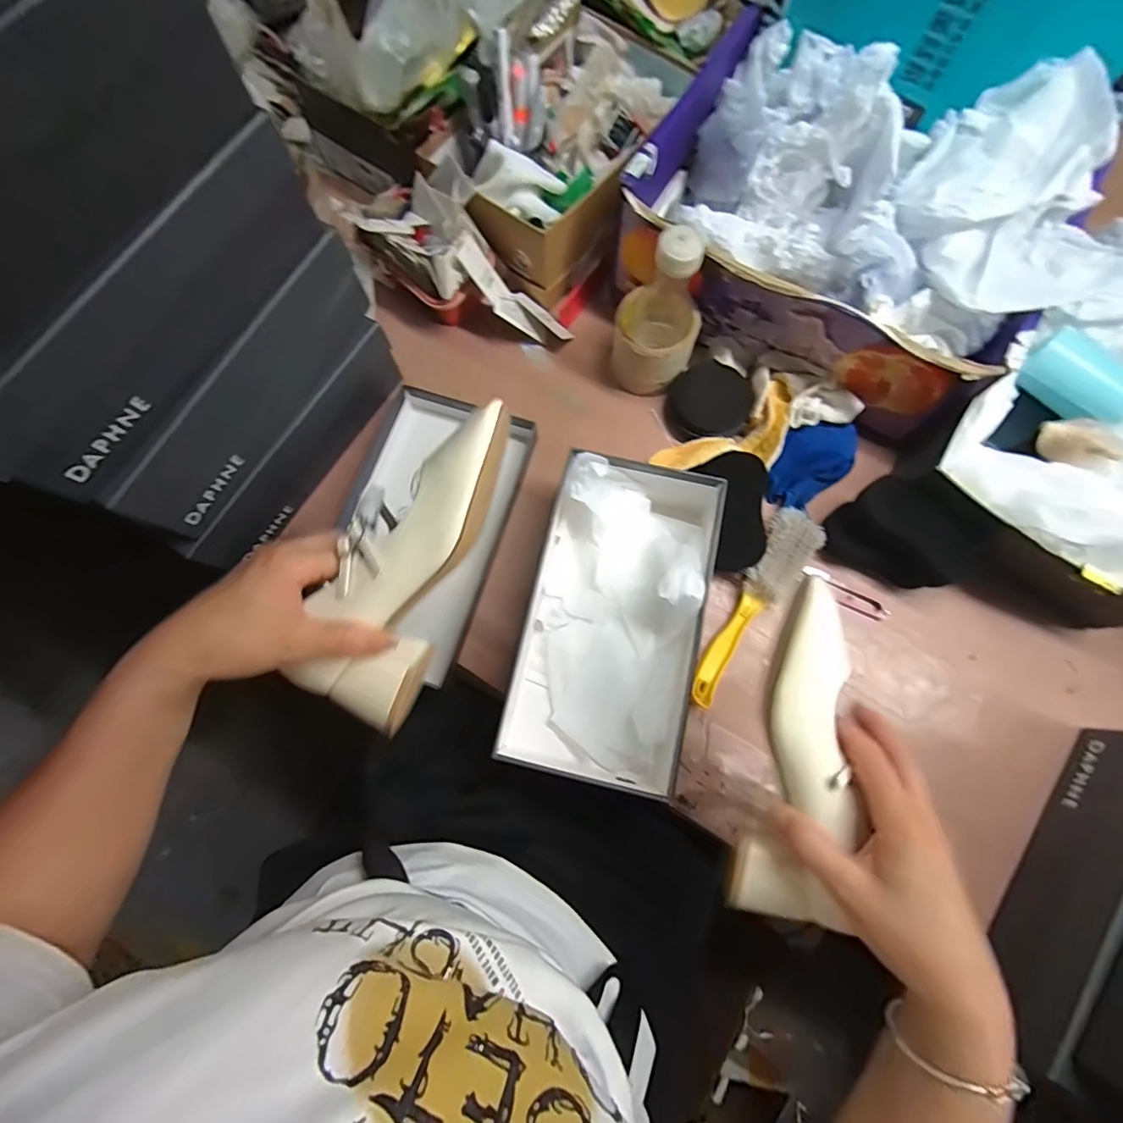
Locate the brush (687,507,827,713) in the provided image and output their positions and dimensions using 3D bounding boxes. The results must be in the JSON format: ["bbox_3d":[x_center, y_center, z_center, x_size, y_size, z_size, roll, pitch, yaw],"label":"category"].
[{"bbox_3d":[0.200,0.045,0.523,0.052,0.030,0.230,33,79,8],"label":"brush"}]

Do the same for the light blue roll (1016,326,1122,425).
[{"bbox_3d":[0.540,-0.188,0.516,0.110,0.052,0.062,38,79,9],"label":"light blue roll"}]

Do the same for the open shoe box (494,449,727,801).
[{"bbox_3d":[0.049,0.051,0.488,0.159,0.103,0.300,14,77,4],"label":"open shoe box"}]

